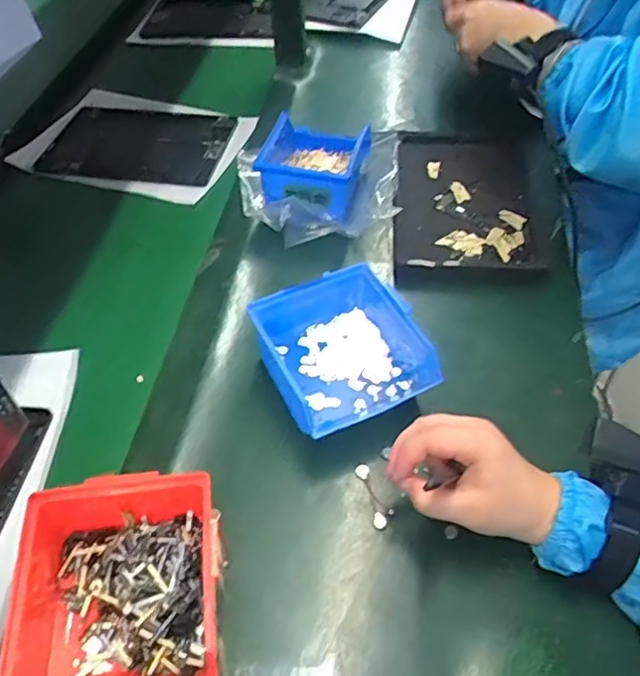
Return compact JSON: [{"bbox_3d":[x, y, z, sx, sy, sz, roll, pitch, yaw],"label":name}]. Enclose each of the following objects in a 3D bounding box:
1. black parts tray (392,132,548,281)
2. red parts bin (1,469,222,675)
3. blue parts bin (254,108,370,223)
[{"bbox_3d":[0.164,-0.150,0.659,0.160,0.036,0.243,2,48,8],"label":"black parts tray"},{"bbox_3d":[-0.131,0.170,0.390,0.135,0.082,0.136,-7,47,0],"label":"red parts bin"},{"bbox_3d":[-0.010,-0.193,0.673,0.115,0.060,0.126,6,49,12],"label":"blue parts bin"}]

